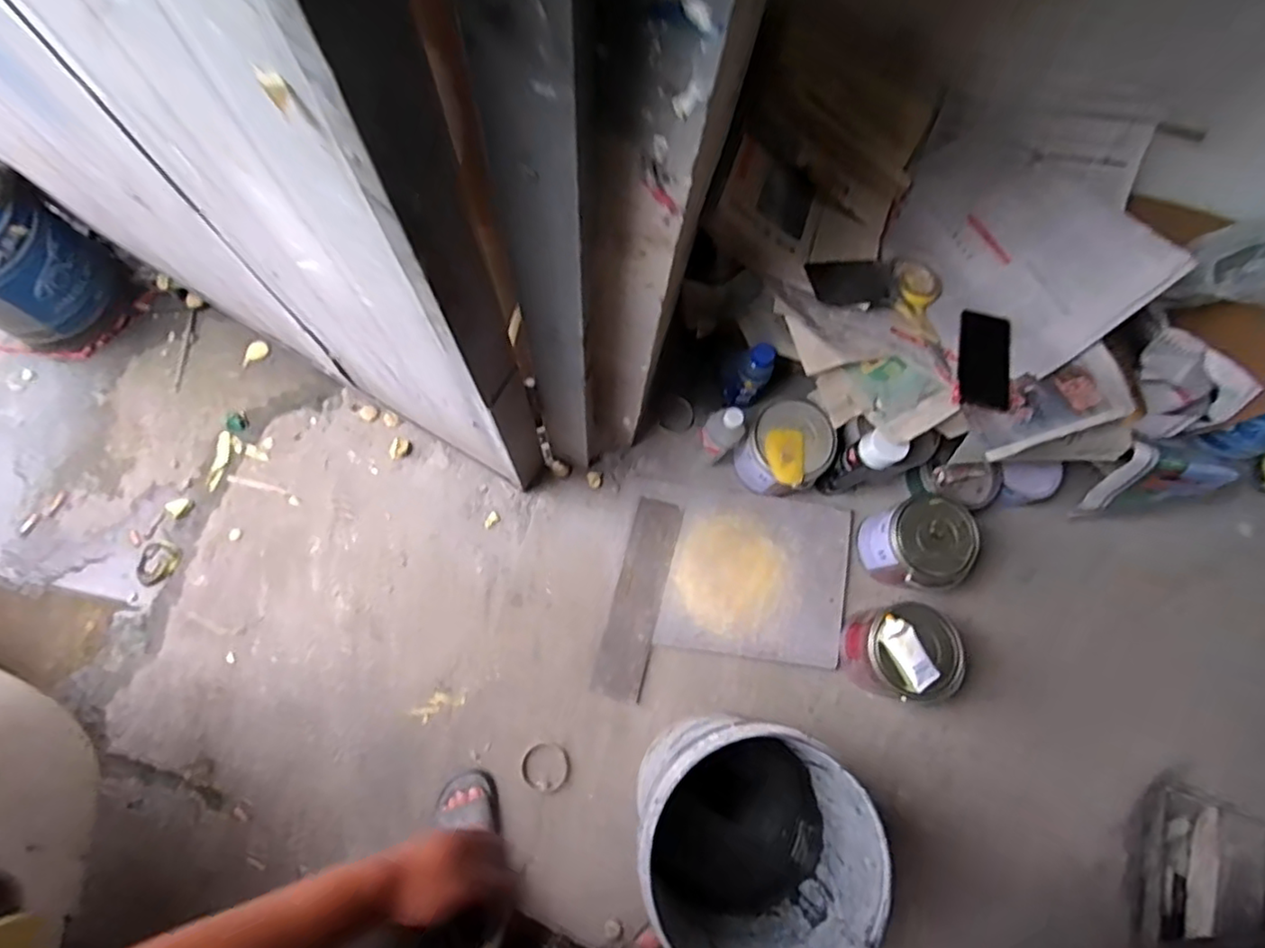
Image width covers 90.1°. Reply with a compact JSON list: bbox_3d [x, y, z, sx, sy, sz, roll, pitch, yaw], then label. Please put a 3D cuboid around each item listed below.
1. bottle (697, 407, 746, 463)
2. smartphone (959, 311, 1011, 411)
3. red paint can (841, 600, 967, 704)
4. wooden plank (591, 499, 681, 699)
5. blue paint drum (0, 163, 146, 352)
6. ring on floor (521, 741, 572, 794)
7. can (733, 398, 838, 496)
[{"bbox_3d":[0.159,-0.063,1.176,0.072,0.217,0.056,25,75,6],"label":"bottle"},{"bbox_3d":[0.533,-0.168,0.948,0.084,0.014,0.151,15,75,-10],"label":"smartphone"},{"bbox_3d":[0.474,0.315,1.109,0.163,0.172,0.153,1,74,-4],"label":"red paint can"},{"bbox_3d":[0.012,0.230,1.190,0.092,0.018,0.368,14,73,0],"label":"wooden plank"},{"bbox_3d":[-1.264,-0.434,1.251,0.259,0.395,0.260,28,74,4],"label":"blue paint drum"},{"bbox_3d":[-0.151,0.514,1.108,0.083,0.011,0.082,1,74,-4],"label":"ring on floor"},{"bbox_3d":[0.288,-0.042,1.199,0.147,0.151,0.148,1,74,-4],"label":"can"}]

